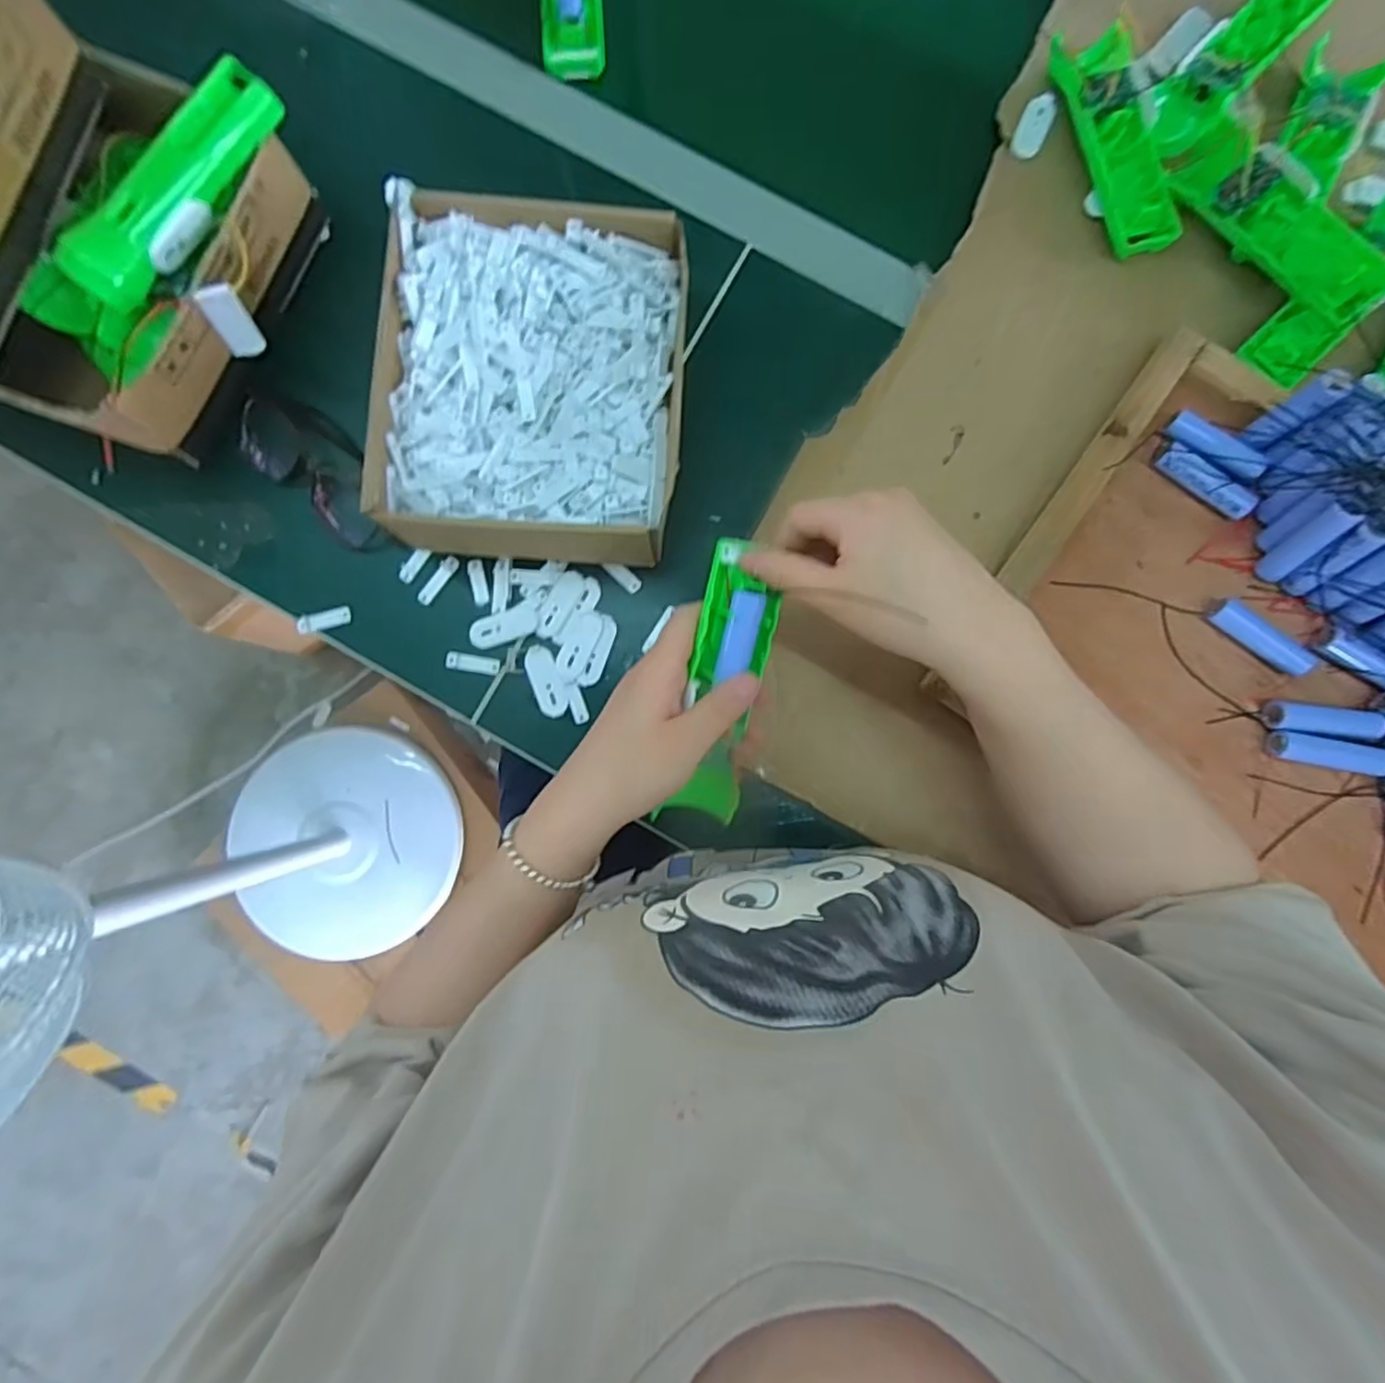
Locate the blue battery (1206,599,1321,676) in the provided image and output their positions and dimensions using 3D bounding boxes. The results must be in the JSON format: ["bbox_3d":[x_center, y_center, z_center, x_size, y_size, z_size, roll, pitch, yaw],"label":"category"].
[{"bbox_3d":[0.373,-0.032,0.433,0.073,0.023,0.018,41,87,2],"label":"blue battery"}]

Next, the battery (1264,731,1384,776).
[{"bbox_3d":[0.412,0.040,0.431,0.071,0.014,0.020,11,86,1],"label":"battery"}]

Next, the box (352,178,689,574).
[{"bbox_3d":[-0.100,-0.199,0.441,0.184,0.079,0.218,2,87,1],"label":"box"}]

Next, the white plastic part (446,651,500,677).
[{"bbox_3d":[-0.155,-0.020,0.467,0.037,0.005,0.012,10,86,1],"label":"white plastic part"}]

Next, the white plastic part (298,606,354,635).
[{"bbox_3d":[-0.260,-0.051,0.468,0.038,0.005,0.013,-15,86,-1],"label":"white plastic part"}]

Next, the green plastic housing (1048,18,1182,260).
[{"bbox_3d":[0.298,-0.384,0.466,0.055,0.029,0.155,-13,86,-1],"label":"green plastic housing"}]

